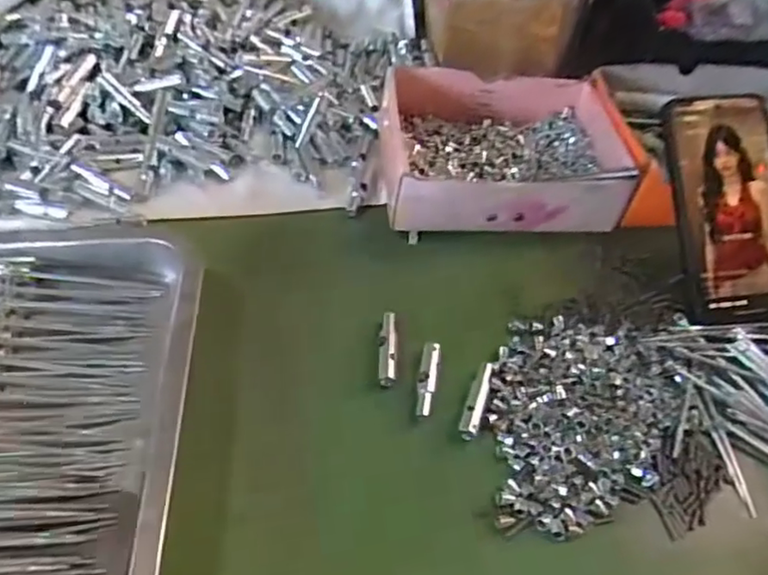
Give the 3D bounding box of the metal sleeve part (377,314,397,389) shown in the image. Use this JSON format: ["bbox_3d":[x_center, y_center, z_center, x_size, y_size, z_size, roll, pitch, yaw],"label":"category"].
[{"bbox_3d":[0.003,0.038,0.384,0.012,0.006,0.053,3,51,-3],"label":"metal sleeve part"}]

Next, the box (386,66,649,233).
[{"bbox_3d":[0.091,-0.110,0.467,0.176,0.049,0.135,-3,51,-8],"label":"box"}]

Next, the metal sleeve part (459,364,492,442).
[{"bbox_3d":[0.056,0.066,0.363,0.010,0.007,0.053,17,52,8],"label":"metal sleeve part"}]

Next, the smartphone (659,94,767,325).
[{"bbox_3d":[0.241,-0.055,0.418,0.074,0.014,0.157,-5,86,0],"label":"smartphone"}]

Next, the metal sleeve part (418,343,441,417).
[{"bbox_3d":[0.026,0.057,0.371,0.011,0.009,0.049,10,51,3],"label":"metal sleeve part"}]

